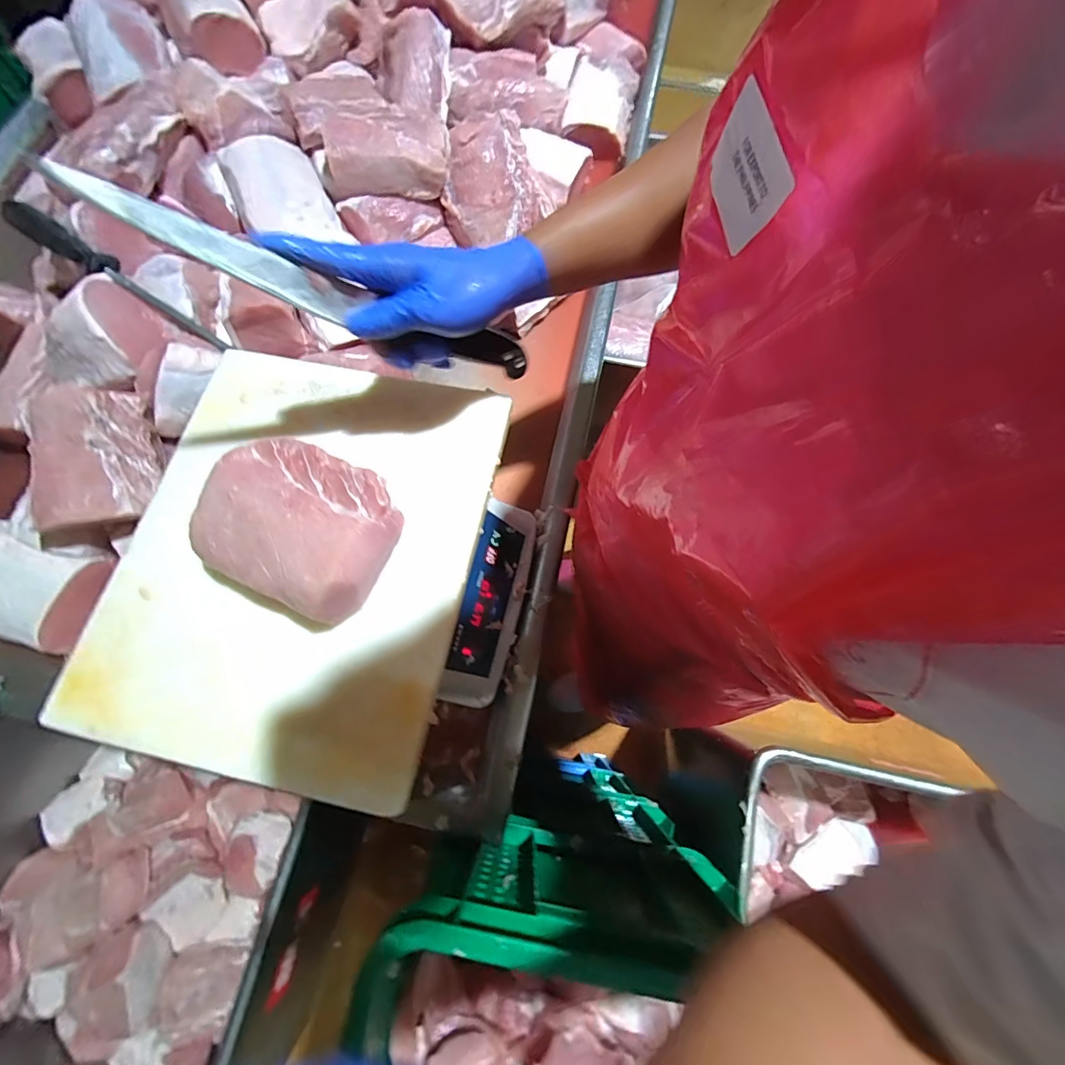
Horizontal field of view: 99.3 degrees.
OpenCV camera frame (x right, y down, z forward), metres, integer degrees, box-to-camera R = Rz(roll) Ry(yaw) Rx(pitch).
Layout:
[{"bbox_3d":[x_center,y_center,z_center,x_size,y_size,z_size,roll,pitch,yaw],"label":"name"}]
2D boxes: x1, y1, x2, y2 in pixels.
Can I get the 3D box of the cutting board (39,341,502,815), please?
[{"bbox_3d":[-0.208,0.011,0.405,0.306,0.024,0.364,12,72,4],"label":"cutting board"}]

